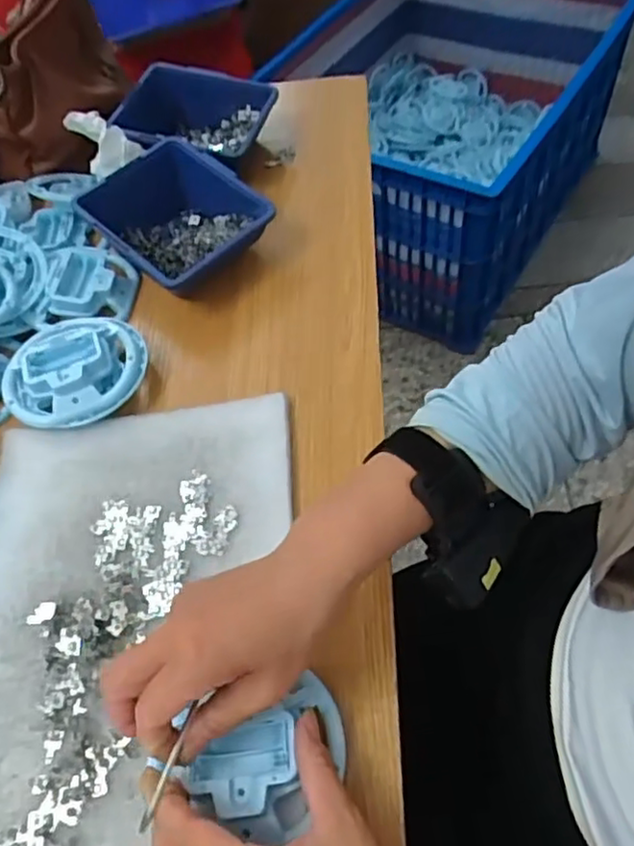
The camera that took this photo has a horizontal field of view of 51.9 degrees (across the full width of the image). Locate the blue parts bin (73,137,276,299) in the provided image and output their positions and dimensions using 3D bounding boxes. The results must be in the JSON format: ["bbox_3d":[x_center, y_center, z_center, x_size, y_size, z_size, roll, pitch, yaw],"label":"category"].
[{"bbox_3d":[-0.125,-0.179,0.579,0.125,0.055,0.150,-37,62,-20],"label":"blue parts bin"}]

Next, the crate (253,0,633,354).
[{"bbox_3d":[0.274,-0.665,1.507,0.606,0.447,0.795,26,62,22],"label":"crate"}]

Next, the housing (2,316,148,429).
[{"bbox_3d":[-0.189,-0.043,0.505,0.103,0.029,0.099,-1,56,2],"label":"housing"}]

